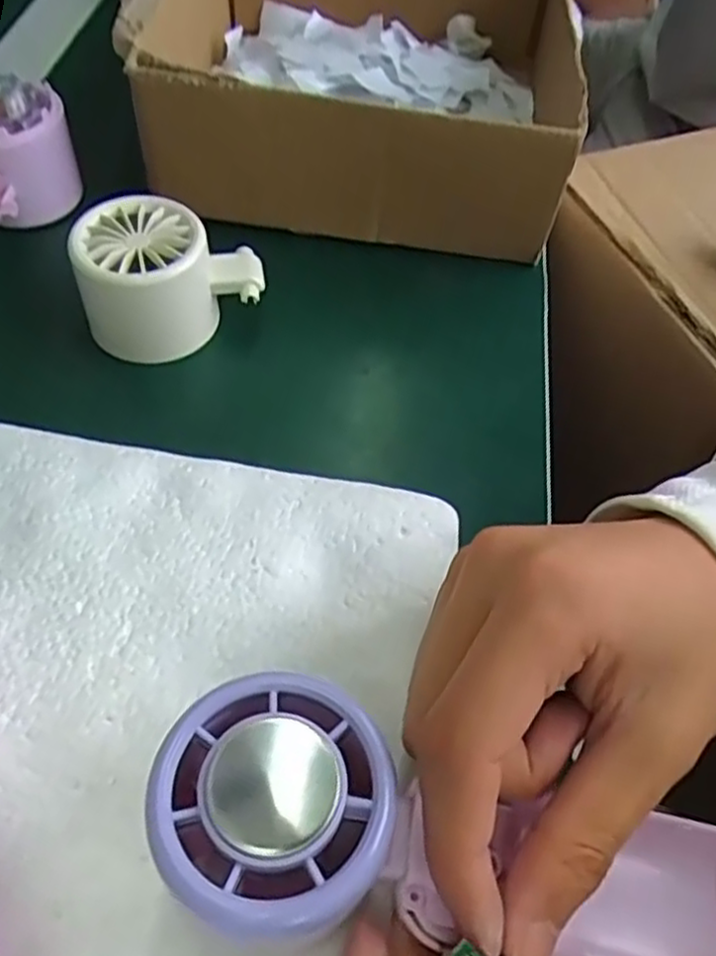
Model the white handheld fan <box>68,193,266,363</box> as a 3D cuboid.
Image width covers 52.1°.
[{"bbox_3d":[-0.082,-0.088,0.316,0.073,0.045,0.052,-23,61,-19],"label":"white handheld fan"}]

